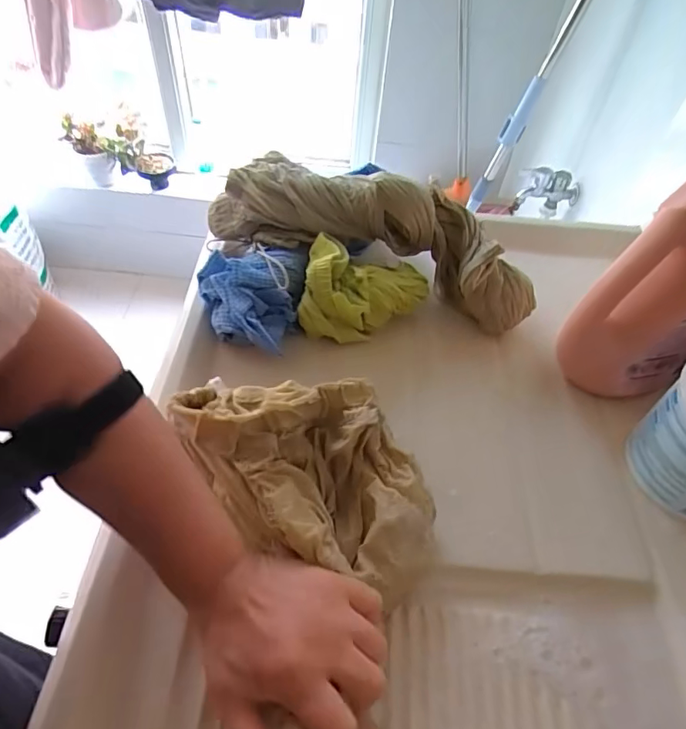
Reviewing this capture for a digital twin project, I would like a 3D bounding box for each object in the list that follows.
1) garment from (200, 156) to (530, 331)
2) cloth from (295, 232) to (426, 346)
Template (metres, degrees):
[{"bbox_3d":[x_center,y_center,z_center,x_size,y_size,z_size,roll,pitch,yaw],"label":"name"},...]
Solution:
[{"bbox_3d":[0.035,-0.140,0.546,0.348,0.114,0.082,14,52,7],"label":"garment"},{"bbox_3d":[0.022,-0.075,0.514,0.124,0.078,0.082,11,51,4],"label":"cloth"}]

